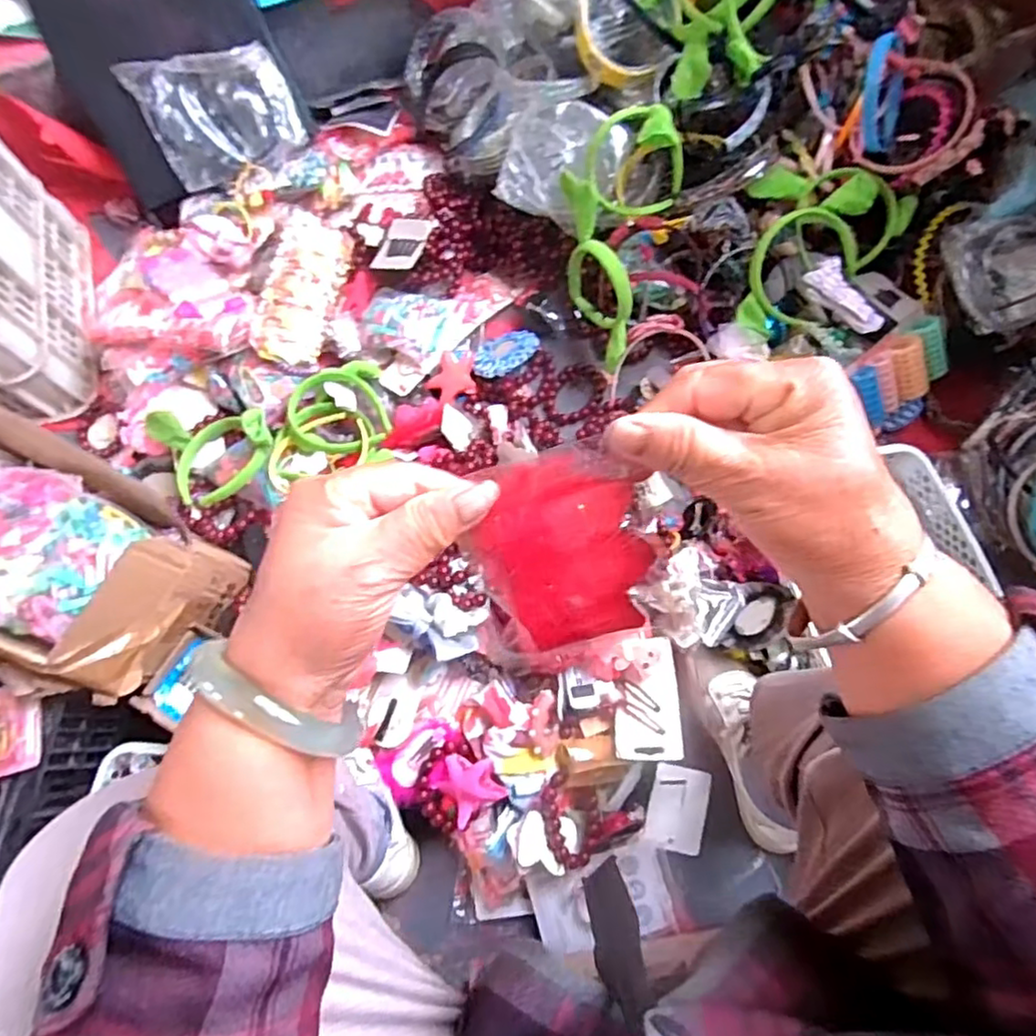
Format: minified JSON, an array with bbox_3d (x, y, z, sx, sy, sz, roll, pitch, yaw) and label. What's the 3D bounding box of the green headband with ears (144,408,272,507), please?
[{"bbox_3d":[-0.383,-0.080,0.798,0.161,0.074,0.114,0,72,17],"label":"green headband with ears"}]

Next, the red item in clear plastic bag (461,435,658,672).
[{"bbox_3d":[0.019,0.021,0.271,0.072,0.007,0.103,-10,117,2],"label":"red item in clear plastic bag"}]

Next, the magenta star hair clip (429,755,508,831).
[{"bbox_3d":[-0.051,0.278,0.673,0.063,0.018,0.064,-36,74,-9],"label":"magenta star hair clip"}]

